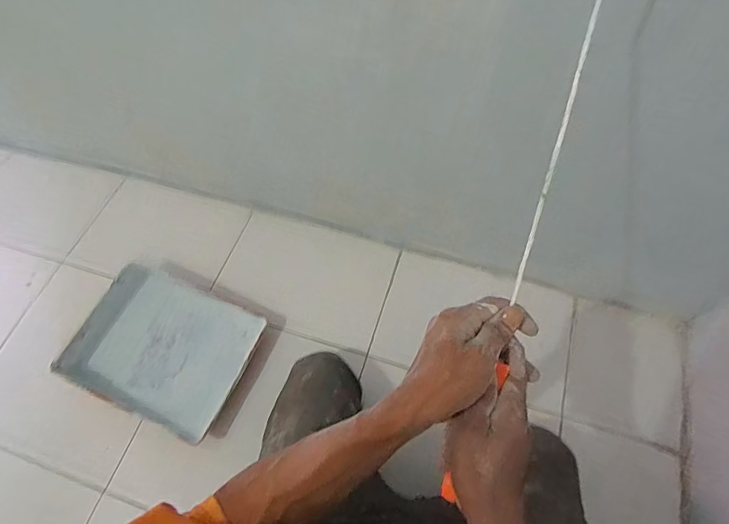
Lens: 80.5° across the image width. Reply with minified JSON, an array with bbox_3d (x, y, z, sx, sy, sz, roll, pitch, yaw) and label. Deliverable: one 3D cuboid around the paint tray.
[{"bbox_3d":[-0.421,0.181,0.919,0.364,0.050,0.279,20,66,13],"label":"paint tray"}]

